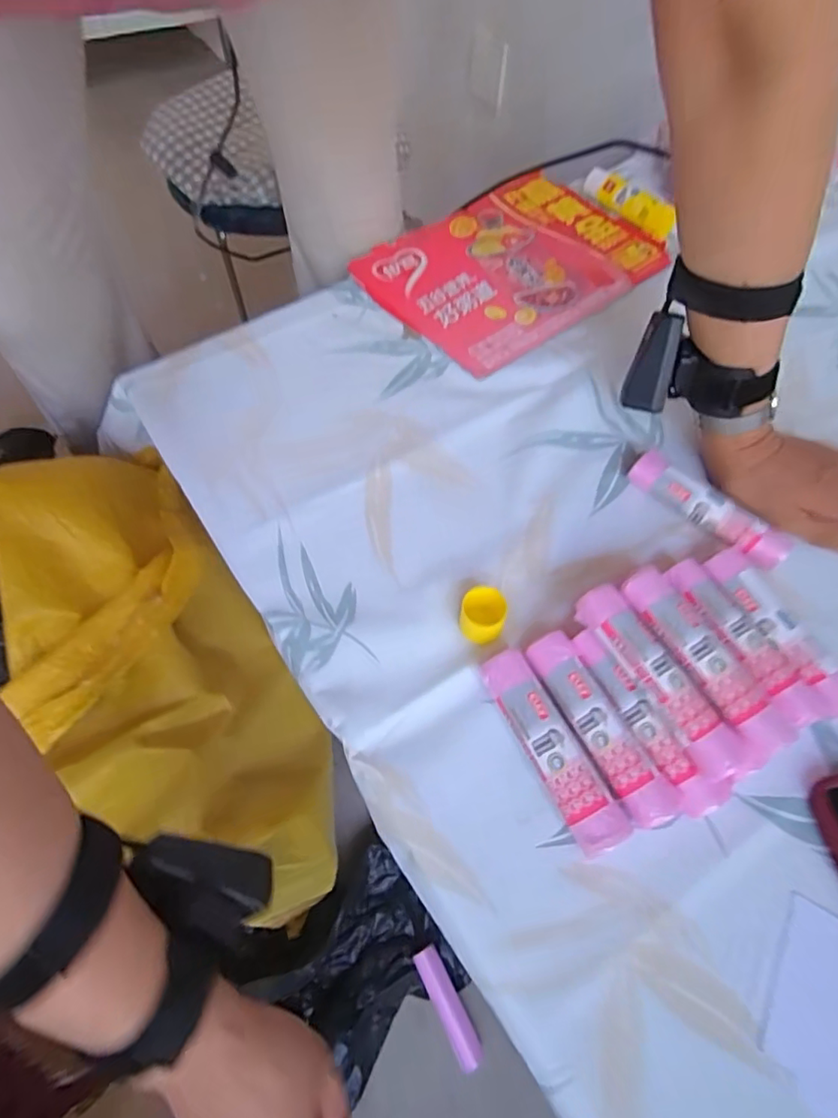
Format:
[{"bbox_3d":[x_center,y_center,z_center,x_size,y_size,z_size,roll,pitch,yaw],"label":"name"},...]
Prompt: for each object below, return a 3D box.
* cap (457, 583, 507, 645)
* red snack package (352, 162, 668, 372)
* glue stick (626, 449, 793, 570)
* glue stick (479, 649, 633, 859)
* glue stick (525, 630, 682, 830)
[{"bbox_3d":[0.041,0.038,0.374,0.028,0.027,0.030,0,61,0],"label":"cap"},{"bbox_3d":[0.103,-0.308,0.566,0.294,0.024,0.199,-35,67,-18],"label":"red snack package"},{"bbox_3d":[0.208,-0.036,0.414,0.120,0.020,0.022,41,68,21],"label":"glue stick"},{"bbox_3d":[0.076,0.110,0.334,0.028,0.023,0.119,-24,64,-13],"label":"glue stick"},{"bbox_3d":[0.106,0.101,0.340,0.030,0.023,0.119,-25,64,-13],"label":"glue stick"}]

